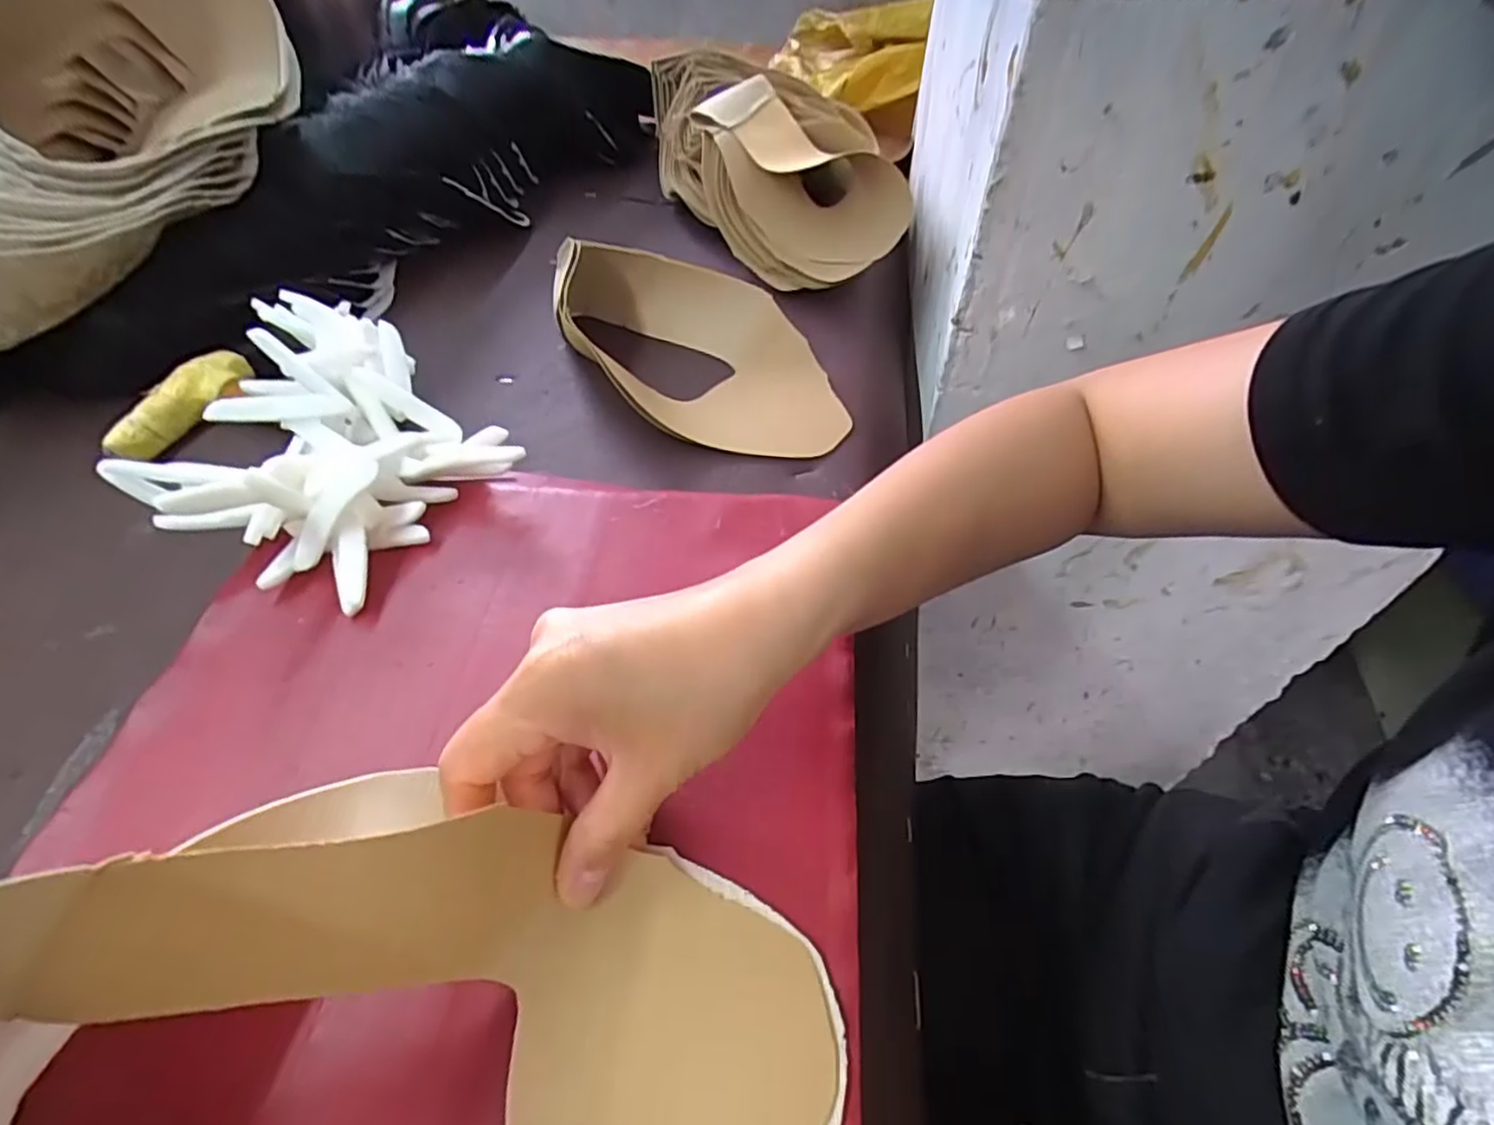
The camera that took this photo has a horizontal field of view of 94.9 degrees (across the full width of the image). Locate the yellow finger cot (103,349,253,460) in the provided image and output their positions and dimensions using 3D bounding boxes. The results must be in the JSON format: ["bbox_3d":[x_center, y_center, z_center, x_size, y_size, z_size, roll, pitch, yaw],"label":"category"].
[{"bbox_3d":[-0.359,-0.101,0.434,0.031,0.021,0.095,20,51,17],"label":"yellow finger cot"}]

